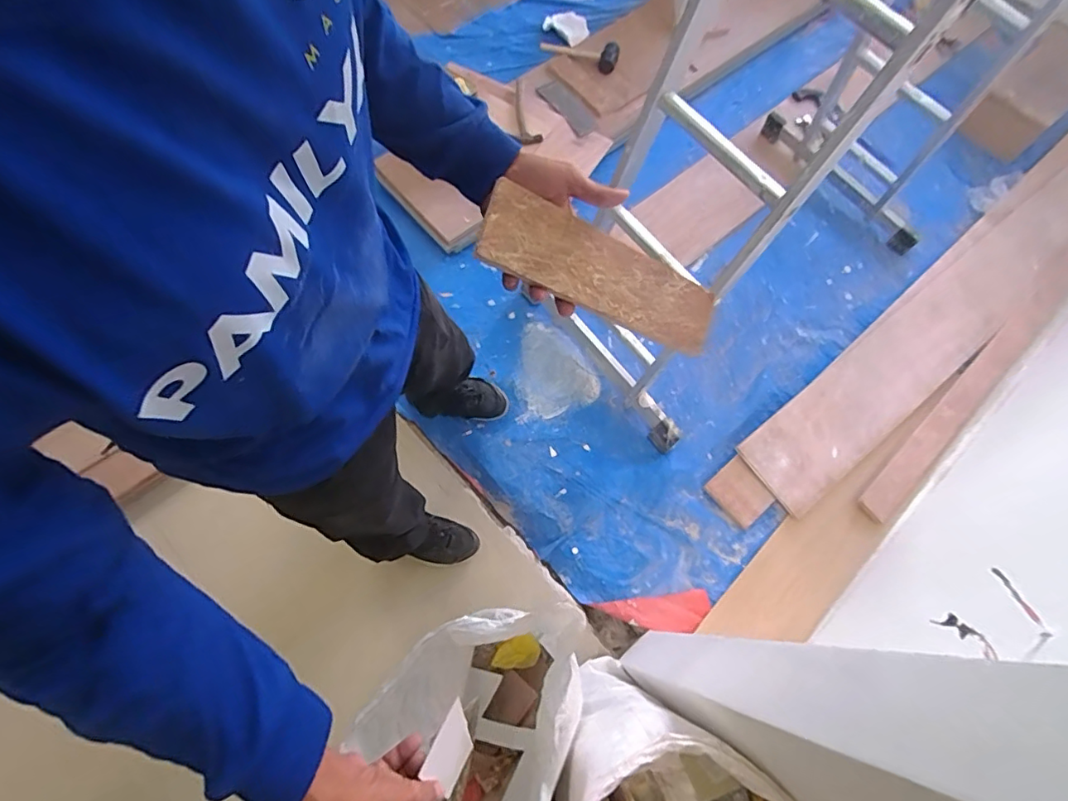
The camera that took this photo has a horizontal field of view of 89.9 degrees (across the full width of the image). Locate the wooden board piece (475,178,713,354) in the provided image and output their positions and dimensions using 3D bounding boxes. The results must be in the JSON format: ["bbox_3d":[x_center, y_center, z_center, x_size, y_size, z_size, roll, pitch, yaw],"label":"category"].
[{"bbox_3d":[0.076,-0.135,0.577,0.281,0.012,0.085,21,80,-22],"label":"wooden board piece"}]

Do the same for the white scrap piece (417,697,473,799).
[{"bbox_3d":[-0.082,0.358,0.551,0.010,0.076,0.060,3,39,32],"label":"white scrap piece"}]

